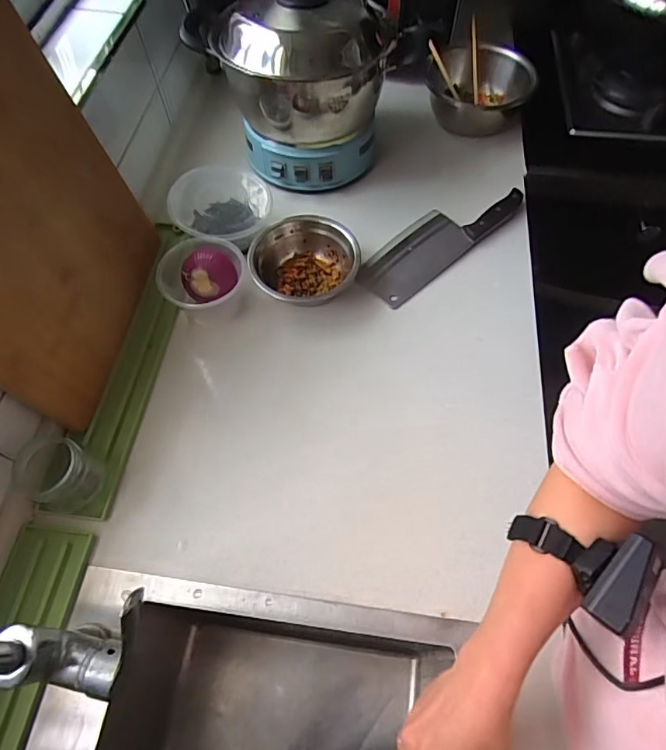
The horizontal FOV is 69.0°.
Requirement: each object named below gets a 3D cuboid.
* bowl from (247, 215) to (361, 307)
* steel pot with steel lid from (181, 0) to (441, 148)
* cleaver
[{"bbox_3d":[-0.037,-0.152,0.679,0.140,0.074,0.136,0,62,1],"label":"bowl"},{"bbox_3d":[-0.041,-0.469,0.686,0.258,0.184,0.252,0,62,1],"label":"steel pot with steel lid"},{"bbox_3d":[0.158,-0.209,0.729,0.281,0.020,0.092,-37,68,-17],"label":"cleaver"}]

